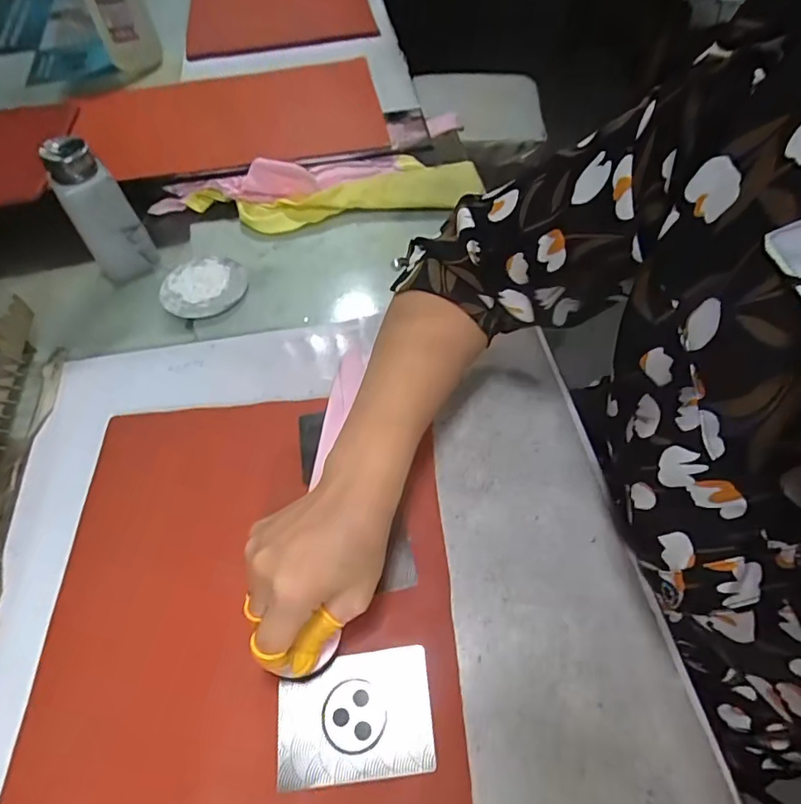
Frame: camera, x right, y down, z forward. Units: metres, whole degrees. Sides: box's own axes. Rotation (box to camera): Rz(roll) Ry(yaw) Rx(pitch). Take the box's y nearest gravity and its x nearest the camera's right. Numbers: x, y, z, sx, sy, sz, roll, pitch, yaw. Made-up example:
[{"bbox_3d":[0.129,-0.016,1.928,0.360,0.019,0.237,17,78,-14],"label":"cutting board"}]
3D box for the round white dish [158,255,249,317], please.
[{"bbox_3d":[-0.192,-0.115,0.510,0.083,0.005,0.081,-1,56,2],"label":"round white dish"}]

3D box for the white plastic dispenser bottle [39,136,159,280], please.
[{"bbox_3d":[-0.278,-0.175,0.487,0.057,0.132,0.050,-32,61,-18],"label":"white plastic dispenser bottle"}]

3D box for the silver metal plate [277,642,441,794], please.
[{"bbox_3d":[-0.027,0.183,0.302,0.089,0.004,0.063,-8,58,1],"label":"silver metal plate"}]

